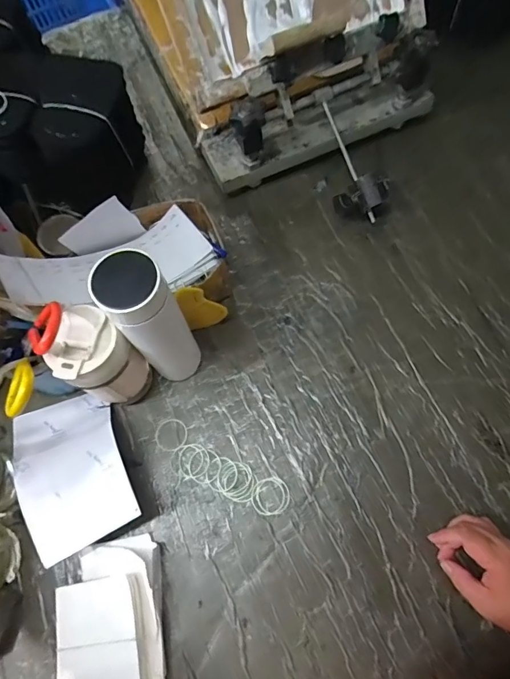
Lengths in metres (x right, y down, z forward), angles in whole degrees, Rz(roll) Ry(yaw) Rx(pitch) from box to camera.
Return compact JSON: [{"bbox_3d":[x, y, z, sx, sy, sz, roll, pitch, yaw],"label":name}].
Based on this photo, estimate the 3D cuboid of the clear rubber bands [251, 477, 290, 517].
[{"bbox_3d":[0.020,0.193,0.513,0.046,0.004,0.043,-1,70,2],"label":"clear rubber bands"}]

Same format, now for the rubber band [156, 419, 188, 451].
[{"bbox_3d":[-0.110,0.126,0.547,0.041,0.004,0.041,-1,70,2],"label":"rubber band"}]

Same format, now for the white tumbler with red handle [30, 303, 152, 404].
[{"bbox_3d":[-0.180,0.023,0.485,0.076,0.197,0.072,-1,70,2],"label":"white tumbler with red handle"}]

